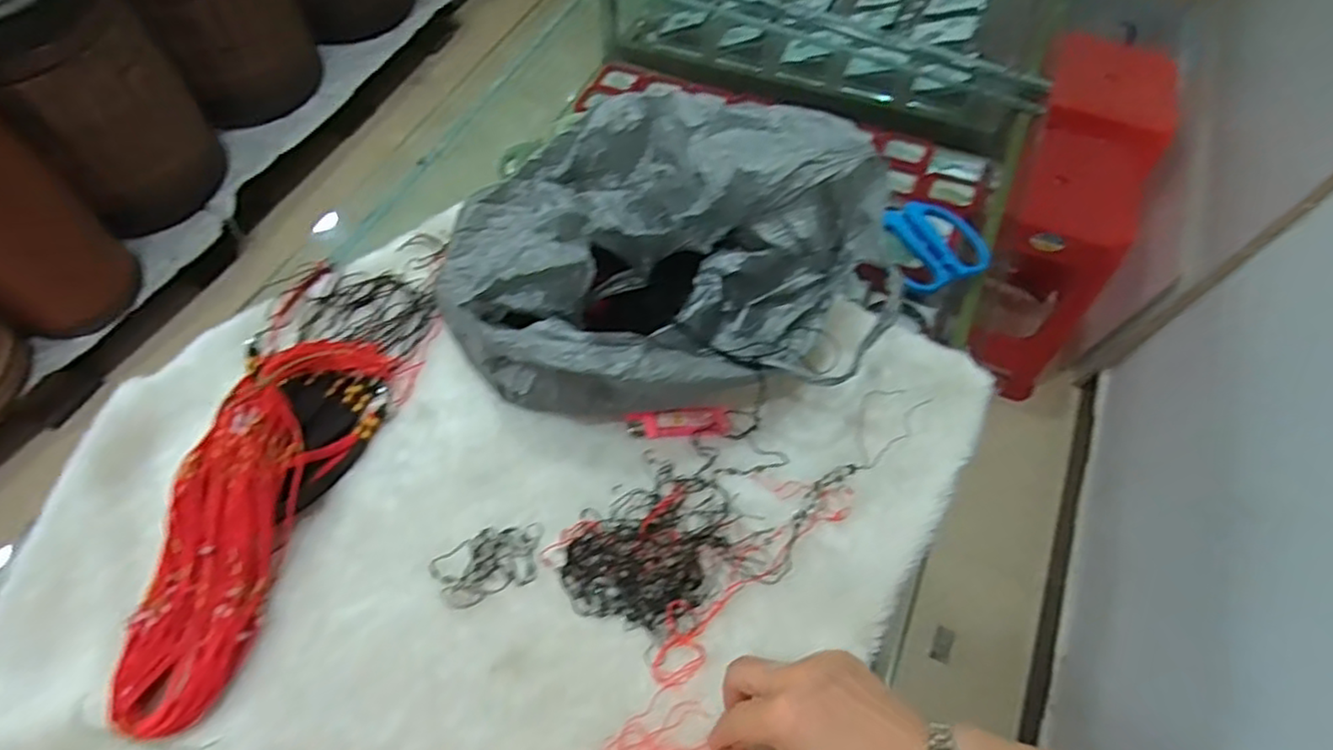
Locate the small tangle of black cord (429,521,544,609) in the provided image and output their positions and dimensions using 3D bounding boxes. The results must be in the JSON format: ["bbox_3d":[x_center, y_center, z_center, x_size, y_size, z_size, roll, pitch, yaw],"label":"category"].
[{"bbox_3d":[-0.124,0.132,0.469,0.078,0.004,0.045,-20,64,-13],"label":"small tangle of black cord"}]

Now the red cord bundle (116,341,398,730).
[{"bbox_3d":[-0.289,0.088,0.459,0.106,0.049,0.282,9,61,2],"label":"red cord bundle"}]

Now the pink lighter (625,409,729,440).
[{"bbox_3d":[0.010,0.038,0.519,0.078,0.012,0.020,-1,61,-3],"label":"pink lighter"}]

